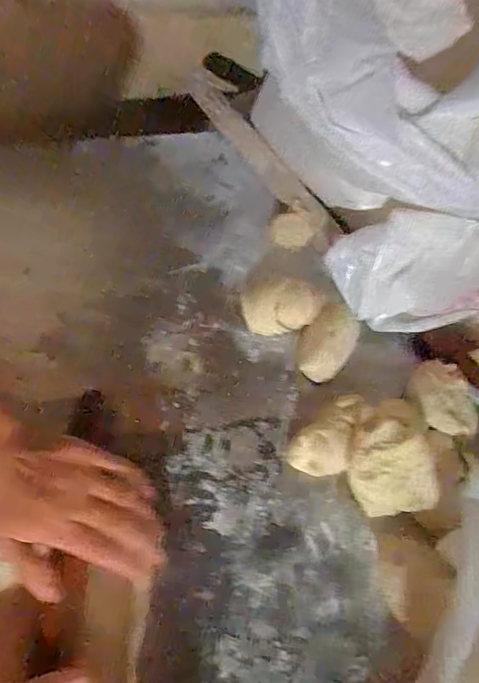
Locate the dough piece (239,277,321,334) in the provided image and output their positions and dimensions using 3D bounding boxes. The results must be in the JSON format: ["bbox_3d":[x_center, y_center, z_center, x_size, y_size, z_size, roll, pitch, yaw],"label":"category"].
[{"bbox_3d":[0.042,-0.037,0.496,0.077,0.030,0.053,4,61,-2],"label":"dough piece"}]

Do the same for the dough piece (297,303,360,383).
[{"bbox_3d":[0.088,0.000,0.477,0.051,0.033,0.073,39,66,16],"label":"dough piece"}]

